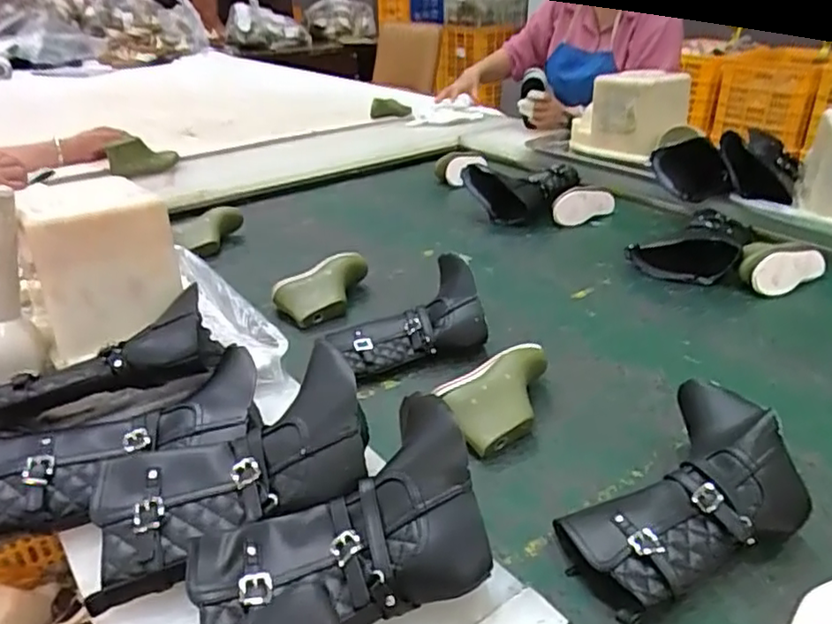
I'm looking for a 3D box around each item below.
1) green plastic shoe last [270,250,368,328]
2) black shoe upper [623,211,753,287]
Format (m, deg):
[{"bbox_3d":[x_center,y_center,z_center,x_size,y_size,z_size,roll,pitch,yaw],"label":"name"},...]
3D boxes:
[{"bbox_3d":[-0.134,-0.036,0.916,0.089,0.057,0.146,14,32,26],"label":"green plastic shoe last"},{"bbox_3d":[0.447,-0.109,1.052,0.159,0.076,0.181,17,34,30],"label":"black shoe upper"}]

